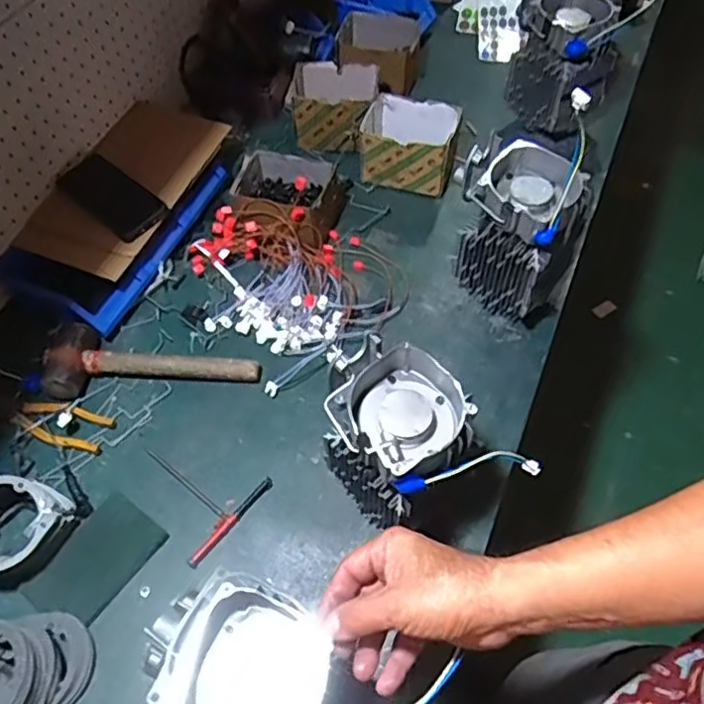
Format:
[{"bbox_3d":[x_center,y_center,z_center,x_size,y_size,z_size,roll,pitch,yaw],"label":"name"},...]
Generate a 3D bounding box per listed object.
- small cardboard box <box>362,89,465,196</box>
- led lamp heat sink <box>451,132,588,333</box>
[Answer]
[{"bbox_3d":[0.091,-0.329,1.012,0.146,0.093,0.113,14,58,12],"label":"small cardboard box"},{"bbox_3d":[0.212,-0.153,0.829,0.139,0.200,0.117,38,65,24],"label":"led lamp heat sink"}]

